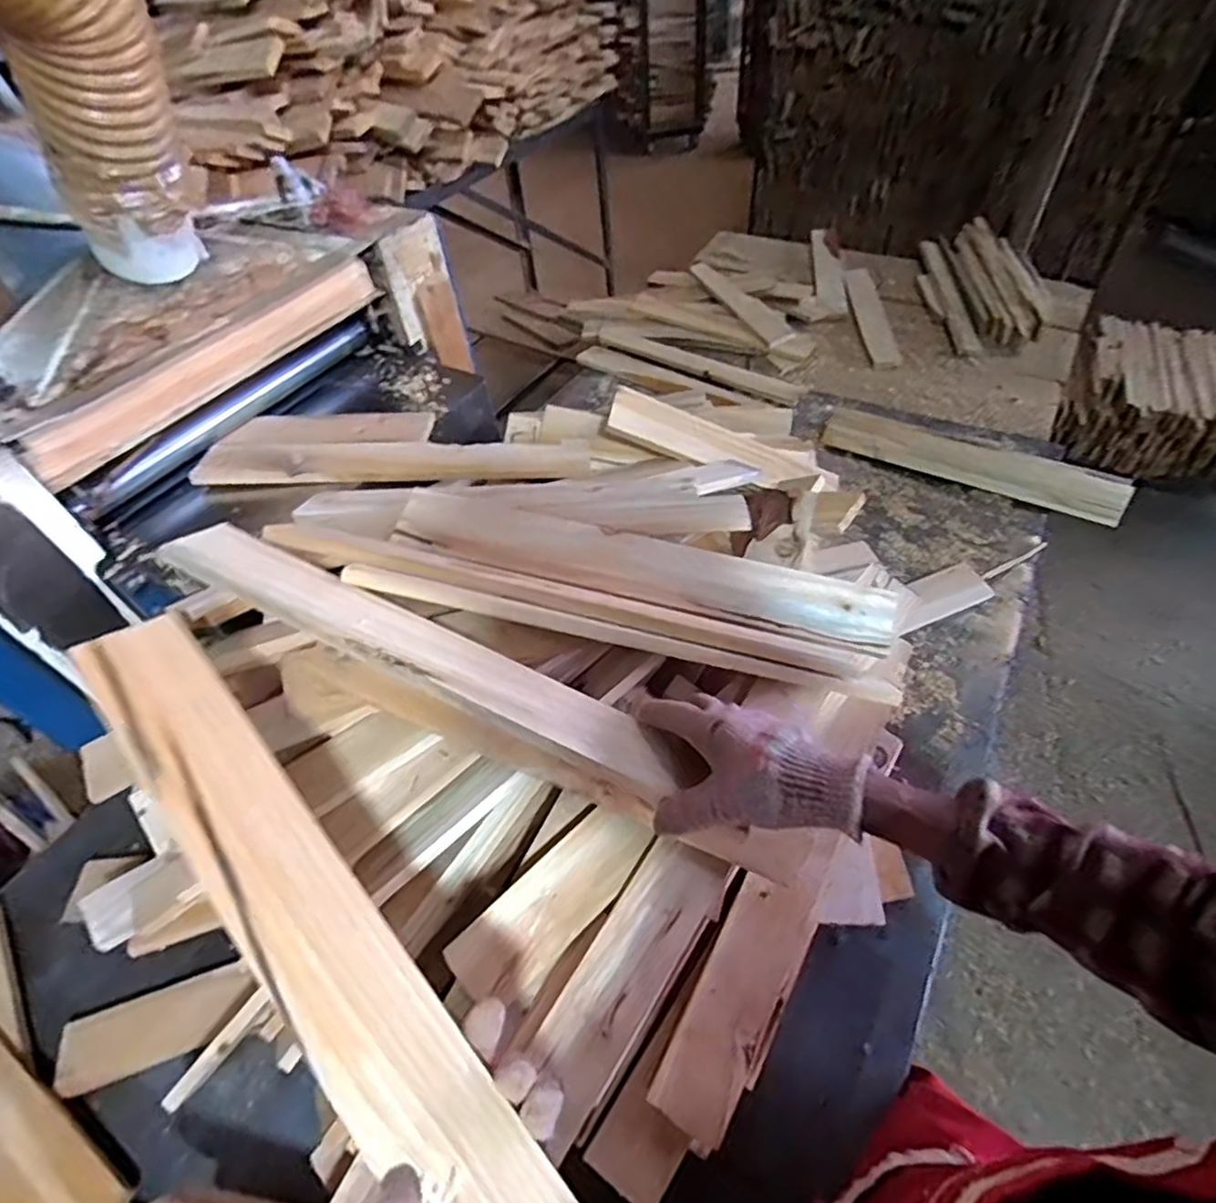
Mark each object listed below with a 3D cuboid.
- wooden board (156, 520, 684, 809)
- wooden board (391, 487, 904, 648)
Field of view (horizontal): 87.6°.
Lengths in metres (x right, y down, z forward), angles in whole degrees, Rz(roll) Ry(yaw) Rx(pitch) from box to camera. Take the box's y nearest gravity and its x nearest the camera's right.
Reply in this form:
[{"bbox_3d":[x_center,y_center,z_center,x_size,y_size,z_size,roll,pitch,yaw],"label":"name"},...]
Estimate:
[{"bbox_3d":[-0.156,0.041,0.525,0.451,0.016,0.077,24,30,8],"label":"wooden board"},{"bbox_3d":[0.038,-0.041,0.654,0.503,0.015,0.067,15,63,7],"label":"wooden board"}]

